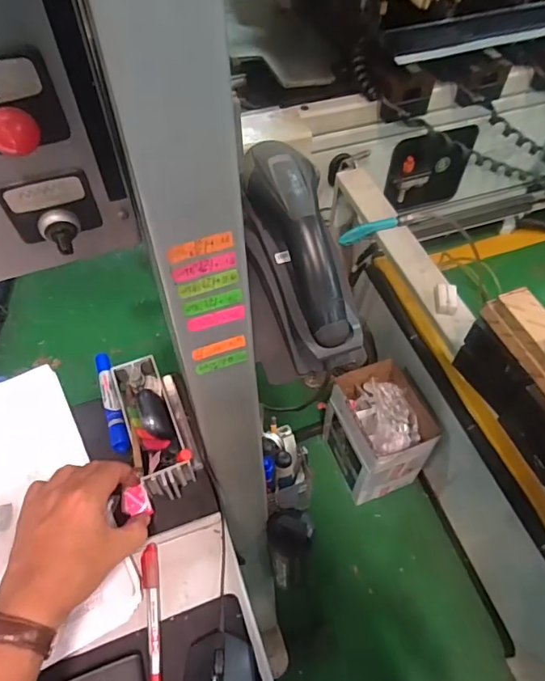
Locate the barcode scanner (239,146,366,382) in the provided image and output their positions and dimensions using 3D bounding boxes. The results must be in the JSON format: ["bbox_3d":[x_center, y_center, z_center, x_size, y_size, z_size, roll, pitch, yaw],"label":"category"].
[{"bbox_3d":[0.027,-0.068,0.431,0.078,0.092,0.198,-19,94,-14],"label":"barcode scanner"}]

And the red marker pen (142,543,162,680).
[{"bbox_3d":[-0.109,0.253,0.441,0.015,0.008,0.131,-8,55,-6],"label":"red marker pen"}]

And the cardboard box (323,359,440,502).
[{"bbox_3d":[0.310,0.279,1.495,0.221,0.334,0.298,-19,57,-14],"label":"cardboard box"}]

